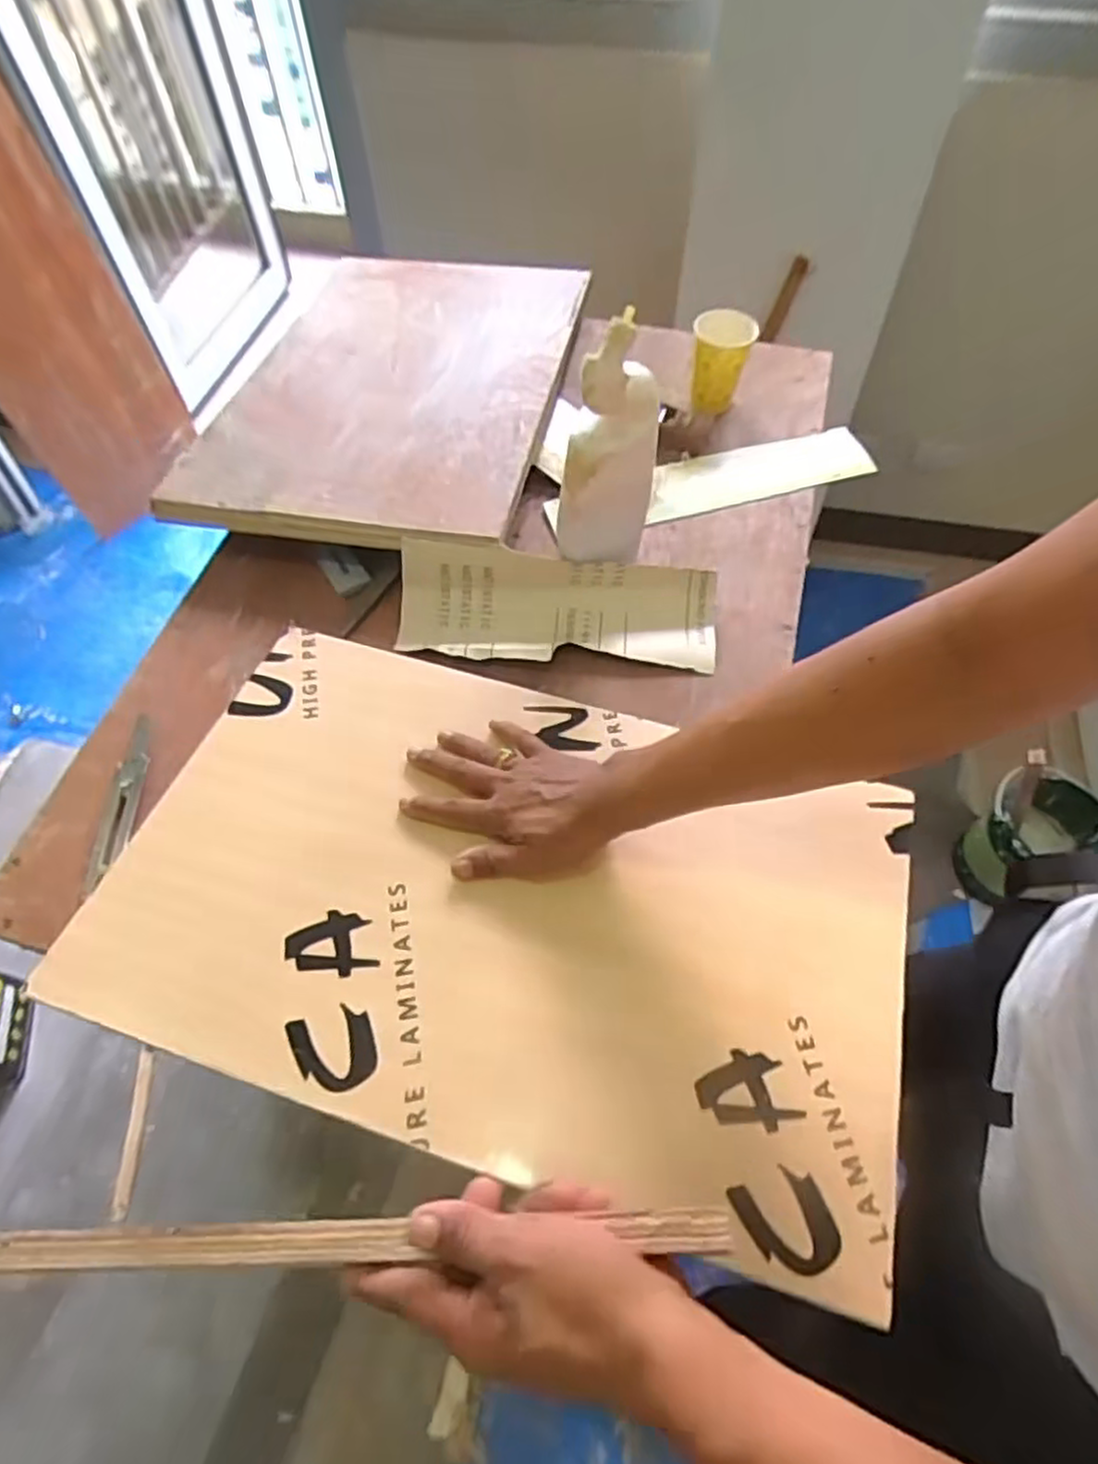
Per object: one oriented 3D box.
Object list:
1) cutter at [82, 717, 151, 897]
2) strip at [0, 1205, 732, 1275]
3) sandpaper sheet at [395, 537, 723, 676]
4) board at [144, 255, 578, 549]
[{"bbox_3d":[-0.369,0.061,0.634,0.027,0.015,0.151,7,71,2],"label":"cutter"},{"bbox_3d":[-0.127,0.259,0.374,0.426,0.013,0.020,-8,58,9],"label":"strip"},{"bbox_3d":[0.008,-0.116,0.723,0.312,0.064,0.101,3,60,3],"label":"sandpaper sheet"},{"bbox_3d":[-0.182,-0.432,0.897,0.383,0.034,0.578,8,55,8],"label":"board"}]

